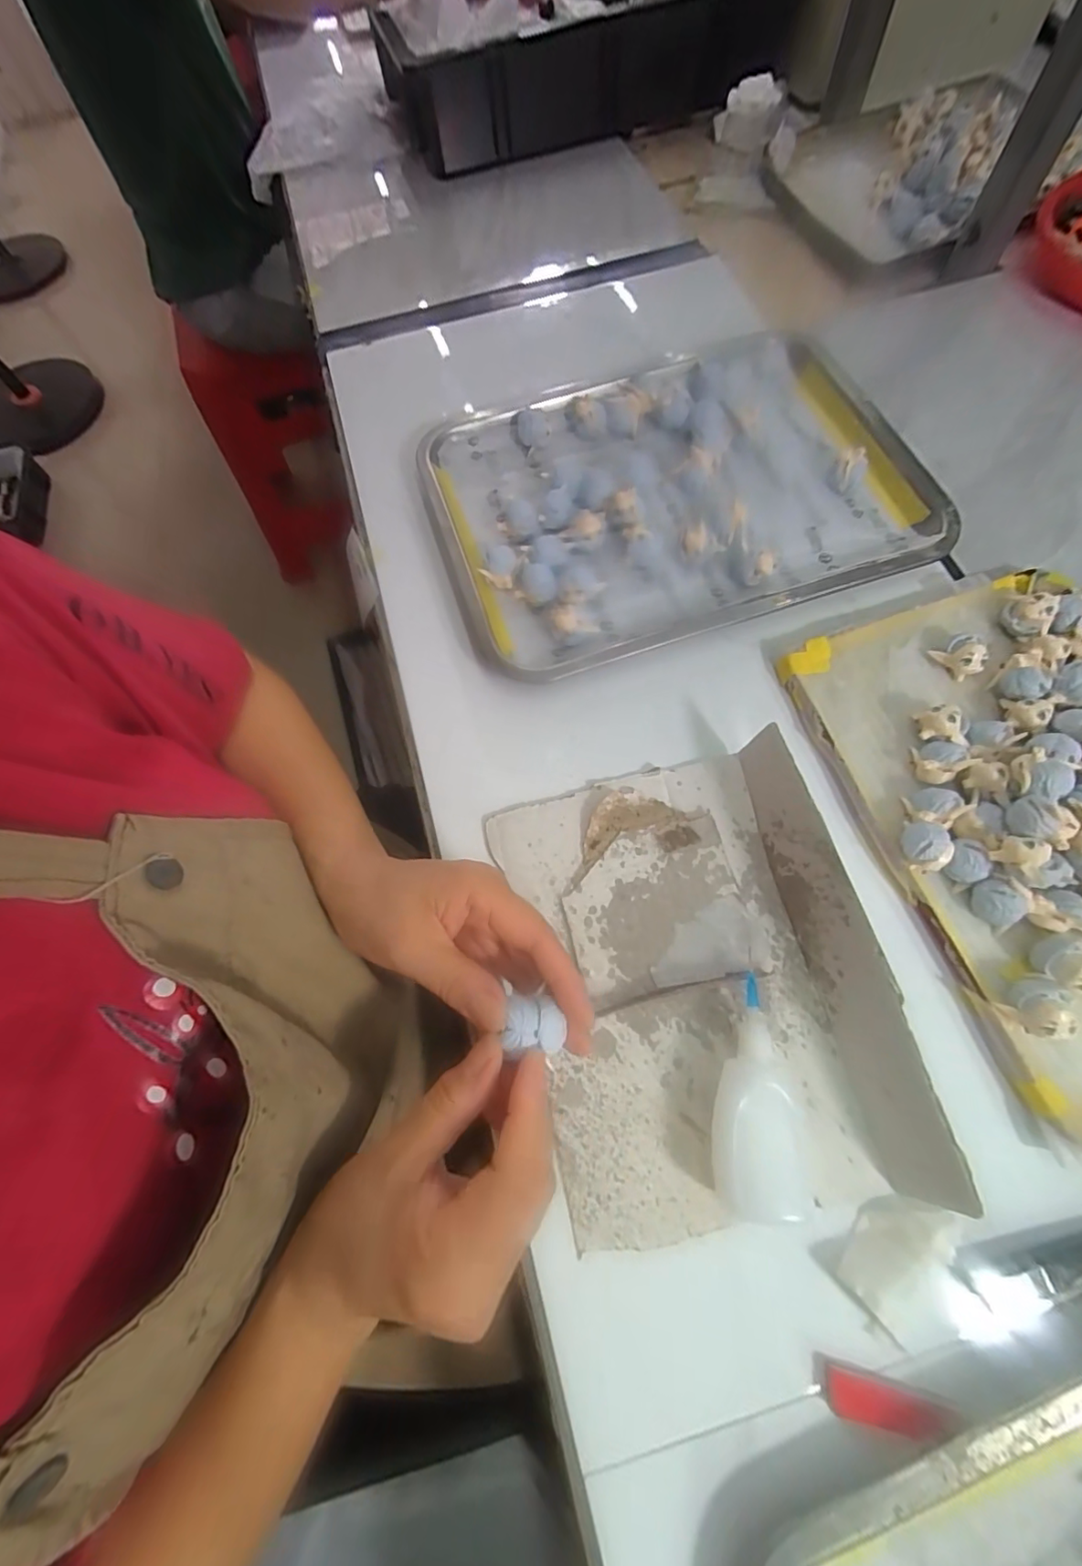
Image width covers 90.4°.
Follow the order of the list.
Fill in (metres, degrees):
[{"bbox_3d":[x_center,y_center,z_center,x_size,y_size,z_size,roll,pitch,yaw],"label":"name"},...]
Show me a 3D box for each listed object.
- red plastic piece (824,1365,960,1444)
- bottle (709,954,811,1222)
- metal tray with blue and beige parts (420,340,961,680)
[{"bbox_3d":[0.150,0.269,0.232,0.049,0.008,0.014,-2,68,18],"label":"red plastic piece"},{"bbox_3d":[0.104,0.151,0.266,0.040,0.030,0.103,3,69,6],"label":"bottle"},{"bbox_3d":[0.097,-0.226,0.407,0.339,0.025,0.259,-19,68,-3],"label":"metal tray with blue and beige parts"}]

